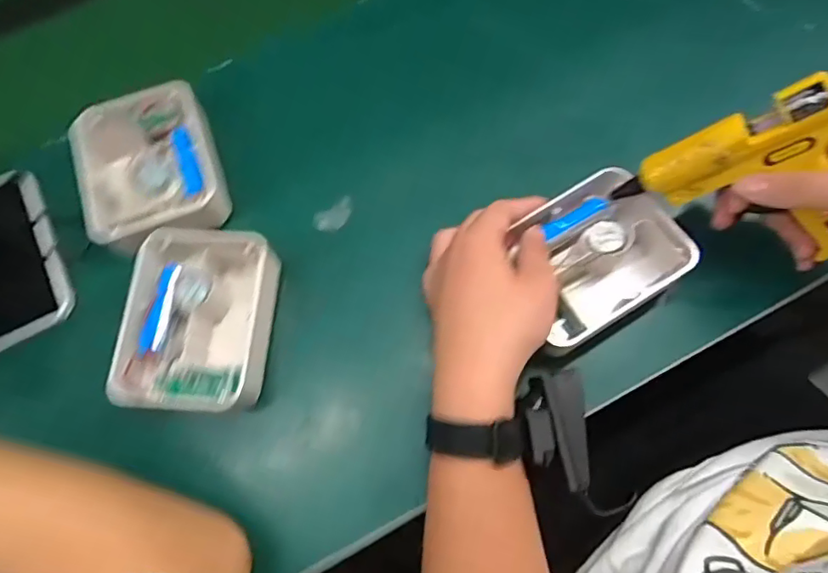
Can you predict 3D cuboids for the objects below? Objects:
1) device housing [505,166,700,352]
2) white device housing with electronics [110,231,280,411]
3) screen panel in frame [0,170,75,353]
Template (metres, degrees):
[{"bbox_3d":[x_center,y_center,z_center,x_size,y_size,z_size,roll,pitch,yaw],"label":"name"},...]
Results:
[{"bbox_3d":[0.138,-0.024,0.400,0.107,0.043,0.102,-32,72,-9],"label":"device housing"},{"bbox_3d":[-0.162,0.027,0.404,0.104,0.050,0.132,5,70,4],"label":"white device housing with electronics"},{"bbox_3d":[-0.341,-0.024,0.441,0.083,0.014,0.147,-27,71,-8],"label":"screen panel in frame"}]

